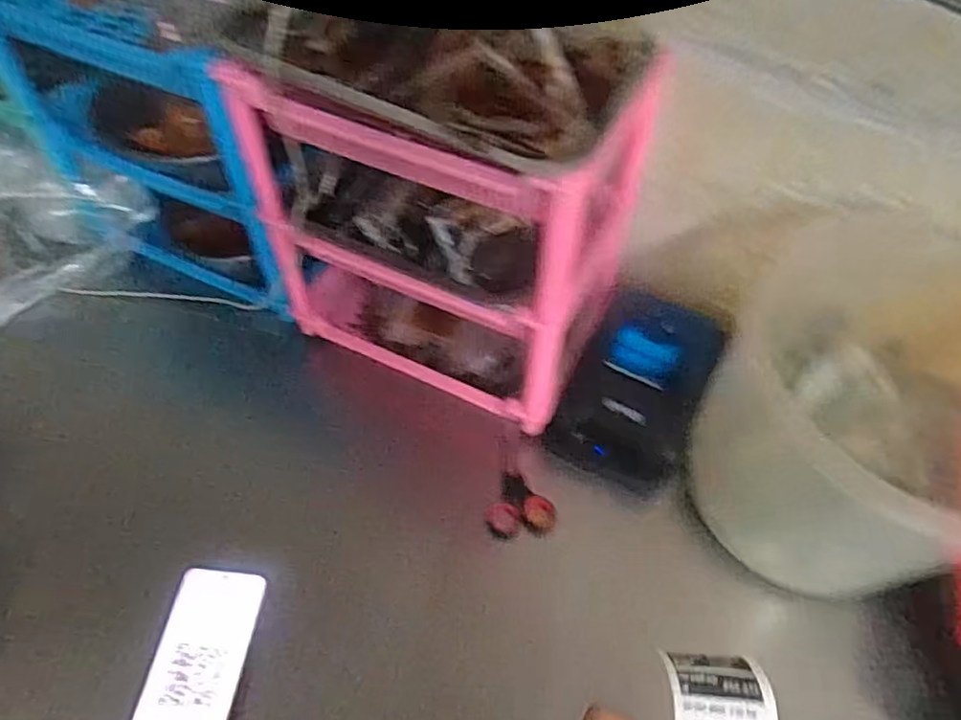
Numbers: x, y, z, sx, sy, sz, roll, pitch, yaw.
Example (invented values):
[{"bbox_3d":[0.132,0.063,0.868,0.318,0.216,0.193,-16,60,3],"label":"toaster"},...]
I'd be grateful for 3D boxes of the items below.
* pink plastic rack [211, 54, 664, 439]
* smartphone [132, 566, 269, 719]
[{"bbox_3d":[-0.023,-0.144,0.591,0.295,0.324,0.202,25,58,16],"label":"pink plastic rack"},{"bbox_3d":[-0.230,0.249,0.525,0.083,0.012,0.158,-2,55,10],"label":"smartphone"}]

